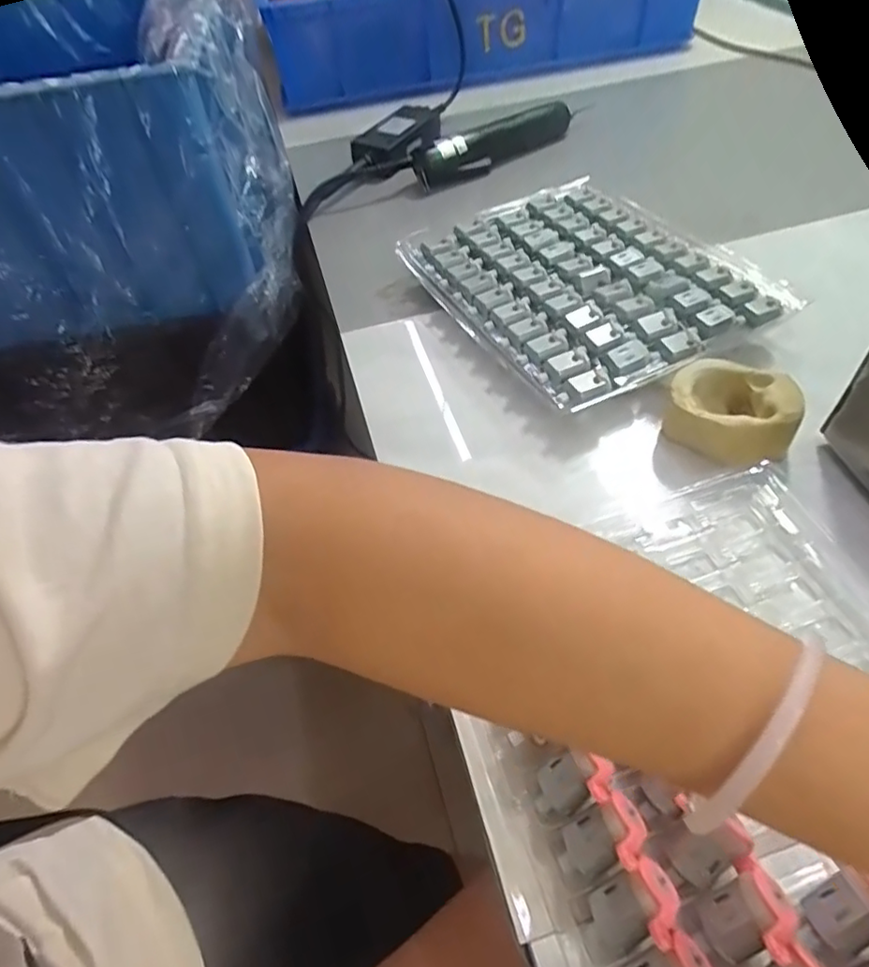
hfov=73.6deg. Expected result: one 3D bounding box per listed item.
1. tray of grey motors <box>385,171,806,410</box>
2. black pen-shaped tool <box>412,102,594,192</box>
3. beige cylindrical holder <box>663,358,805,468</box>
[{"bbox_3d":[0.109,-0.153,0.449,0.192,0.034,0.242,-26,53,-15],"label":"tray of grey motors"},{"bbox_3d":[0.073,-0.378,0.650,0.215,0.050,0.029,-31,55,-18],"label":"black pen-shaped tool"},{"bbox_3d":[0.177,-0.041,0.349,0.072,0.033,0.065,28,59,25],"label":"beige cylindrical holder"}]

